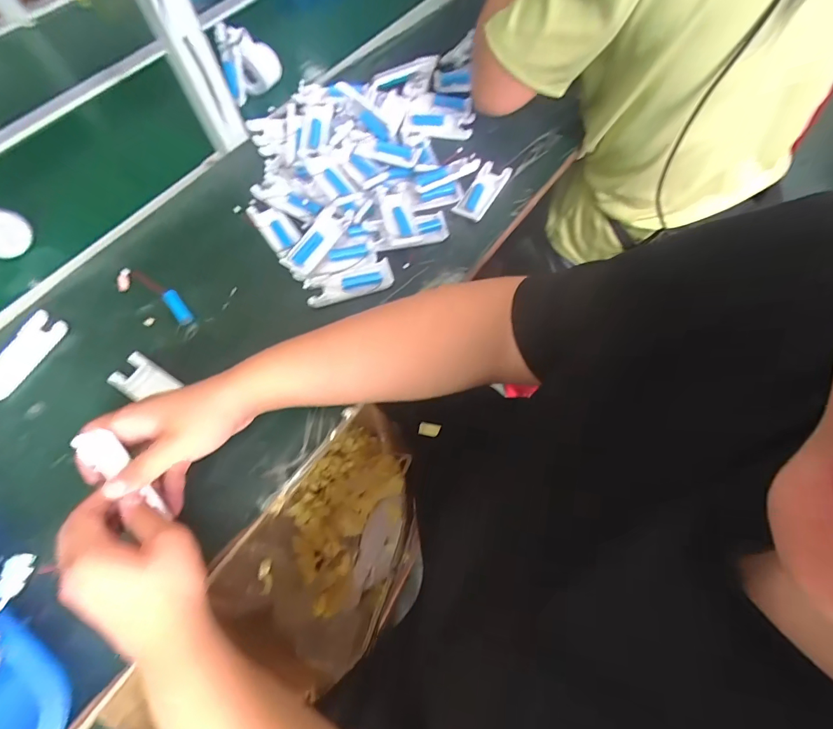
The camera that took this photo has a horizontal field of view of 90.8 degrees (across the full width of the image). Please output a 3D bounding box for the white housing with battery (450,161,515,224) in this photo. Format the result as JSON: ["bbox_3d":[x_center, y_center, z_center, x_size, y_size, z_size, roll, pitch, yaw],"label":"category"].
[{"bbox_3d":[0.092,-0.238,0.564,0.039,0.021,0.102,31,70,16],"label":"white housing with battery"}]

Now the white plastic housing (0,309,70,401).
[{"bbox_3d":[-0.468,-0.012,0.484,0.046,0.011,0.110,23,68,13],"label":"white plastic housing"}]

